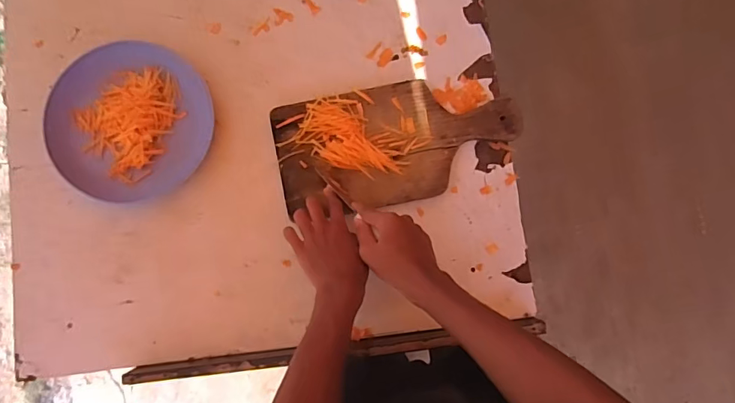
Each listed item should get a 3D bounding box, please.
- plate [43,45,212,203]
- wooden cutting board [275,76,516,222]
[{"bbox_3d":[-0.324,-0.111,0.656,0.210,0.043,0.209,0,82,-1],"label":"plate"},{"bbox_3d":[0.044,-0.082,0.667,0.336,0.018,0.162,-12,83,-2],"label":"wooden cutting board"}]

